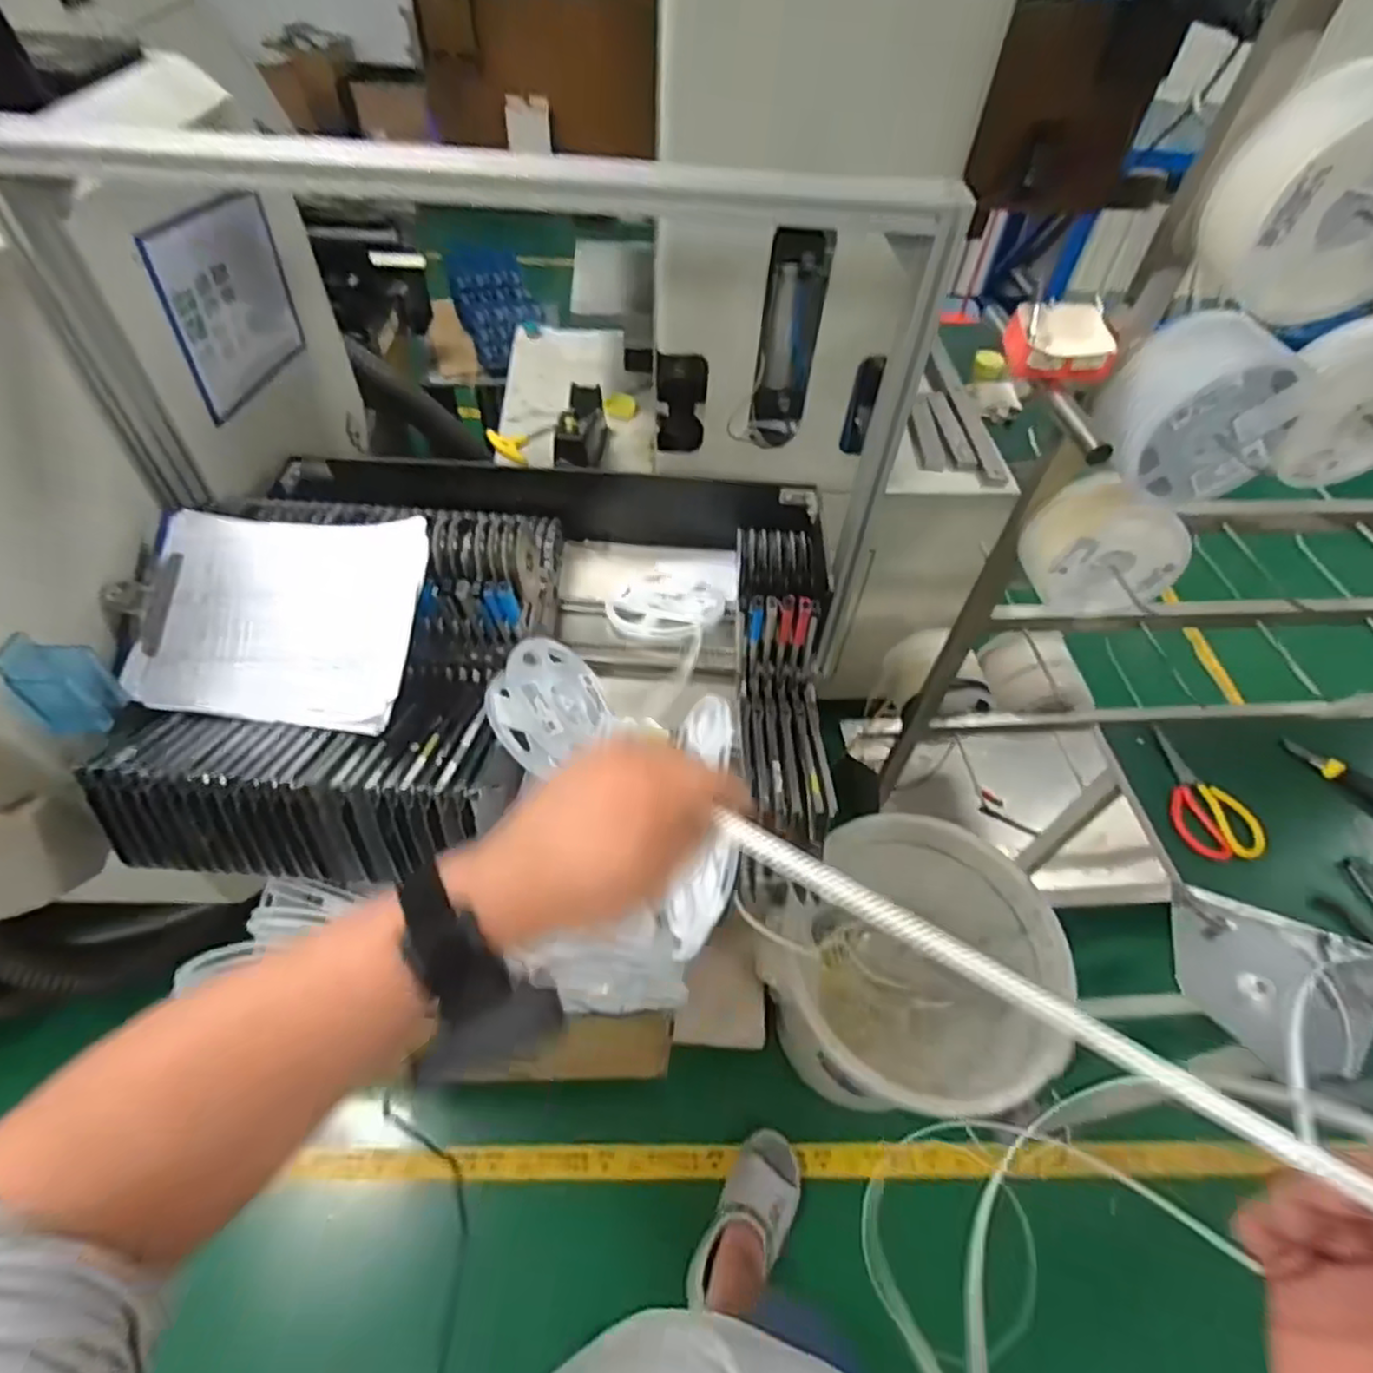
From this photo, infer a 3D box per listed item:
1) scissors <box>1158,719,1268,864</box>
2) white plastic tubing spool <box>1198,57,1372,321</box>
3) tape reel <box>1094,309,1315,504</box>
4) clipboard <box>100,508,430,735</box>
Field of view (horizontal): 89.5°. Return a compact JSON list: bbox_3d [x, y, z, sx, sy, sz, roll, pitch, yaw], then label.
[{"bbox_3d":[0.672,0.127,0.918,0.094,0.019,0.209,0,52,-4],"label":"scissors"},{"bbox_3d":[0.576,-0.430,0.605,0.178,0.164,0.089,-4,53,-7],"label":"white plastic tubing spool"},{"bbox_3d":[0.557,-0.305,0.751,0.172,0.171,0.101,-4,53,-7],"label":"tape reel"},{"bbox_3d":[-0.458,-0.075,0.771,0.322,0.036,0.227,4,86,-1],"label":"clipboard"}]

